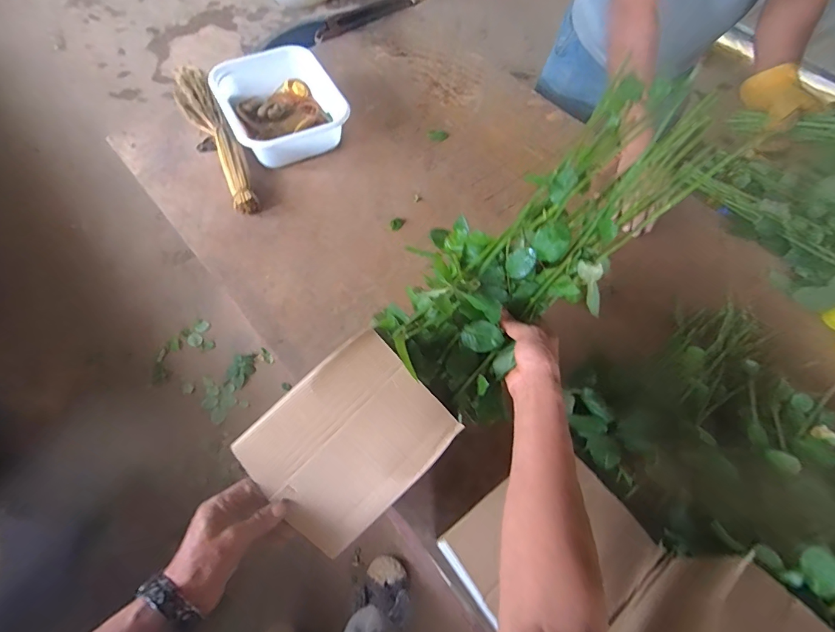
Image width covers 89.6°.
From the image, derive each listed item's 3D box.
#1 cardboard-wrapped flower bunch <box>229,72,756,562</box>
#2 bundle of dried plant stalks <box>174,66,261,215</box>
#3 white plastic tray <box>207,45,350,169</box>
[{"bbox_3d":[0.106,-0.035,0.546,0.730,0.112,0.187,-42,71,-10],"label":"cardboard-wrapped flower bunch"},{"bbox_3d":[-0.458,-0.410,0.932,0.081,0.044,0.479,-26,66,-14],"label":"bundle of dried plant stalks"},{"bbox_3d":[-0.294,-0.471,0.943,0.256,0.077,0.302,-27,66,-14],"label":"white plastic tray"}]

